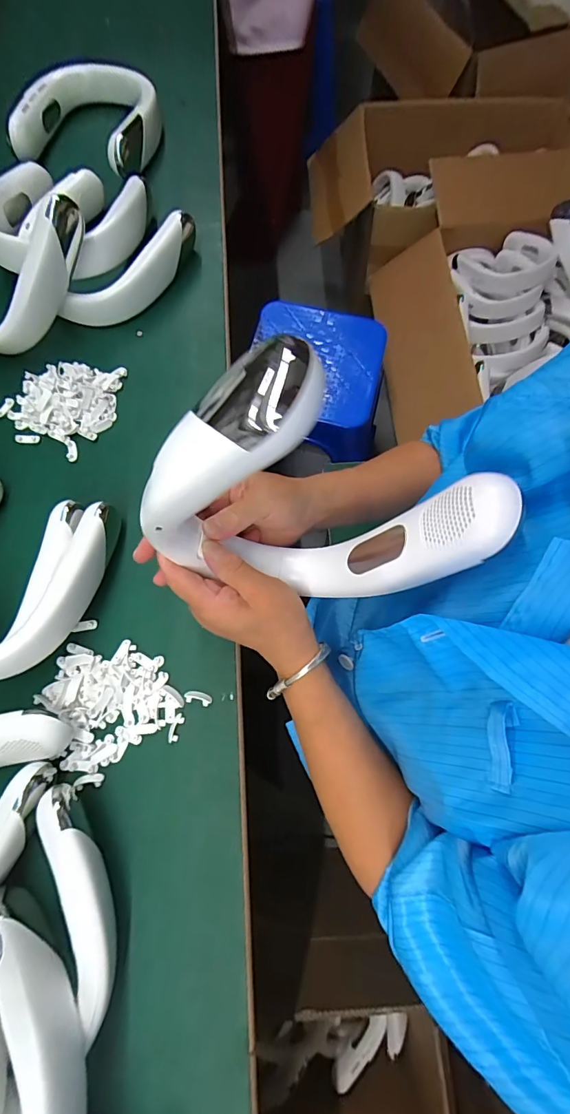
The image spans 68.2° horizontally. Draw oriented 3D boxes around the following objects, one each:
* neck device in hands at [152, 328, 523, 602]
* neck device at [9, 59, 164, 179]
[{"bbox_3d":[0.030,-0.024,0.258,0.189,0.214,0.053,8,73,2],"label":"neck device in hands"},{"bbox_3d":[-0.290,-0.626,0.610,0.190,0.061,0.161,21,74,5],"label":"neck device"}]

